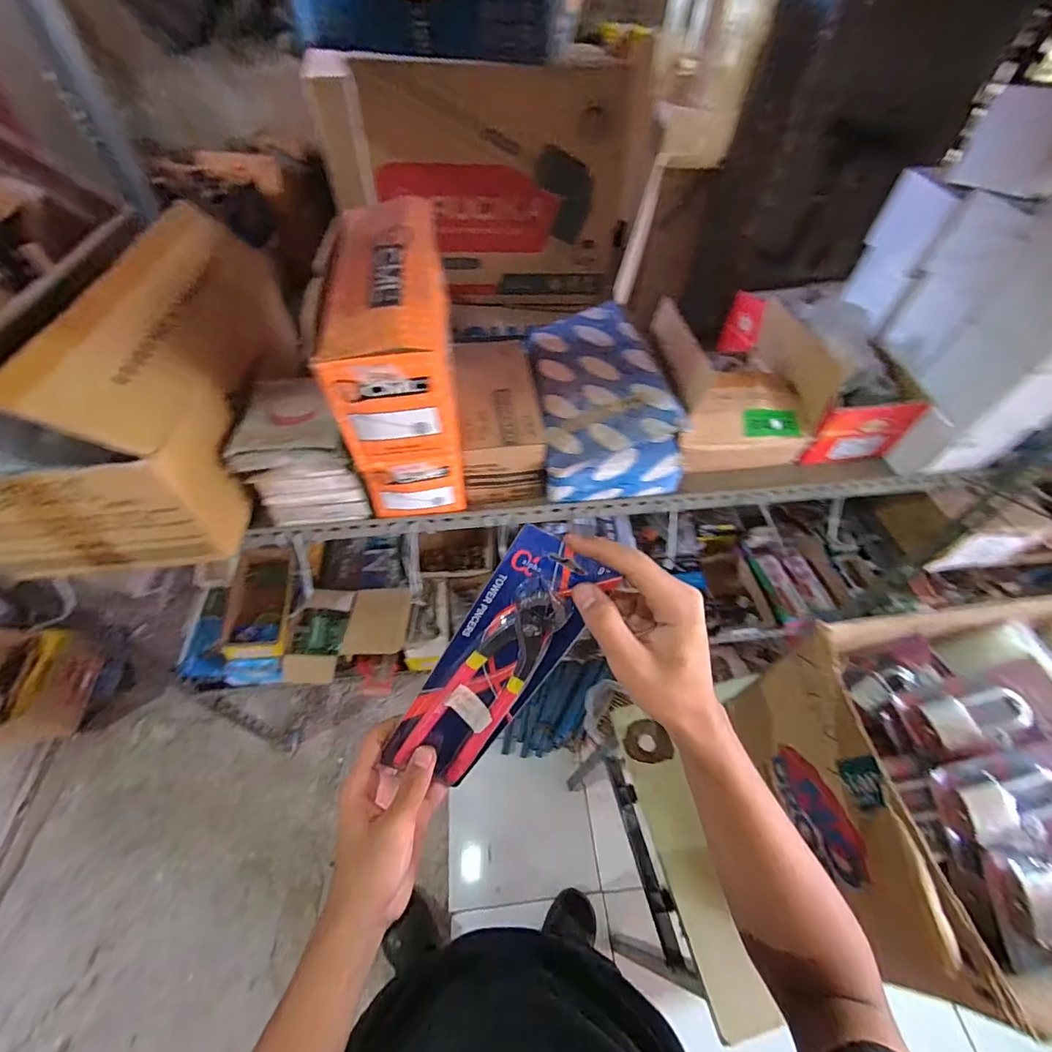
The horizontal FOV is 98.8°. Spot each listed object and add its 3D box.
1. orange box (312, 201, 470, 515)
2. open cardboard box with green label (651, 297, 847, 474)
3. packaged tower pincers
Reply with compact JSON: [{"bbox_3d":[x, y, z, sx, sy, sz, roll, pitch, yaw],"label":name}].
[{"bbox_3d":[-0.157,-0.206,0.576,0.119,0.254,0.301,-6,54,-7],"label":"orange box"},{"bbox_3d":[0.309,-0.220,0.681,0.210,0.155,0.210,-7,54,-7],"label":"open cardboard box with green label"},{"bbox_3d":[-0.027,0.116,0.350,0.078,0.241,0.020,29,21,-7],"label":"packaged tower pincers"}]

